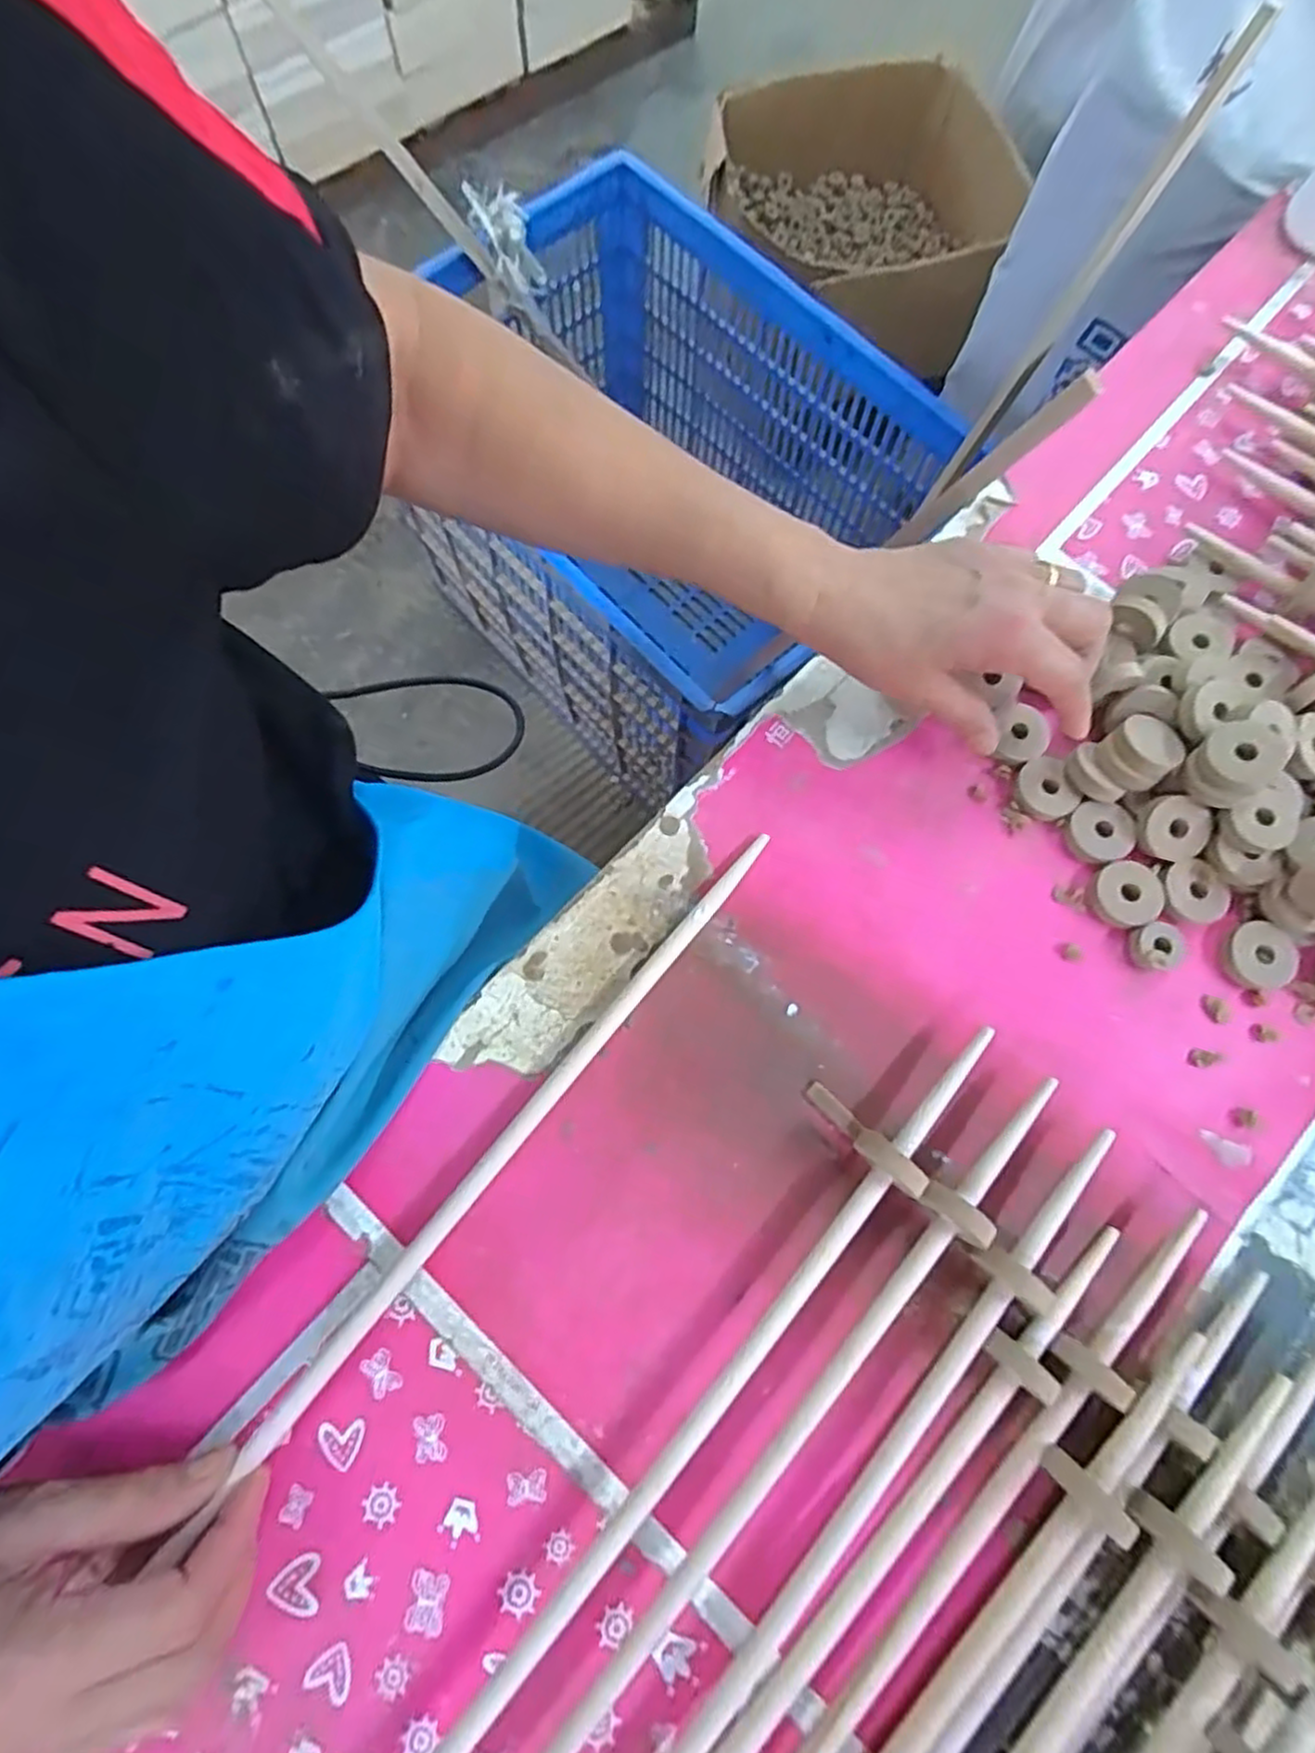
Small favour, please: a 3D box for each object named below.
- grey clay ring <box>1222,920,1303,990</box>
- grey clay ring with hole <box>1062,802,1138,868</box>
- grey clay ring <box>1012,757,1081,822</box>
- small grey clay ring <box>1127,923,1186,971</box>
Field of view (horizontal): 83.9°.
[{"bbox_3d":[0.316,0.042,0.383,0.037,0.007,0.034,0,75,-1],"label":"grey clay ring"},{"bbox_3d":[0.242,-0.024,0.399,0.035,0.006,0.034,0,75,-1],"label":"grey clay ring with hole"},{"bbox_3d":[0.213,-0.048,0.405,0.030,0.009,0.034,-20,77,-6],"label":"grey clay ring"},{"bbox_3d":[0.262,0.036,0.384,0.026,0.010,0.023,-23,77,-7],"label":"small grey clay ring"}]

